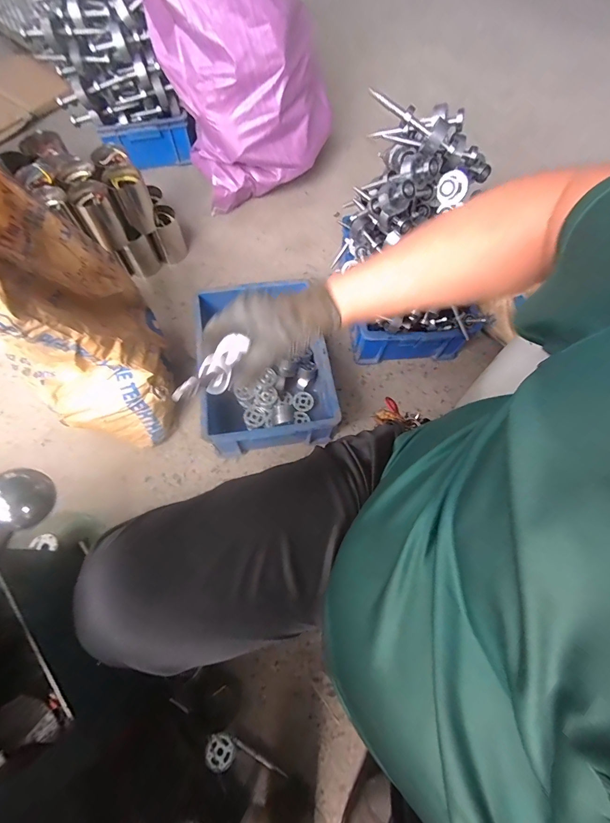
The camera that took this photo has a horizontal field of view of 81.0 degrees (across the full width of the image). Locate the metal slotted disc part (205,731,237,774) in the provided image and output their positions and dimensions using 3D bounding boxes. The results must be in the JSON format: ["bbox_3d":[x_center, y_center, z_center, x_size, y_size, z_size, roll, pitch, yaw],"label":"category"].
[{"bbox_3d":[-0.153,0.616,0.647,0.055,0.018,0.048,36,71,12],"label":"metal slotted disc part"}]

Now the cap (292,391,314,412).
[{"bbox_3d":[-0.005,-0.025,0.895,0.052,0.006,0.049,1,68,-1],"label":"cap"}]

